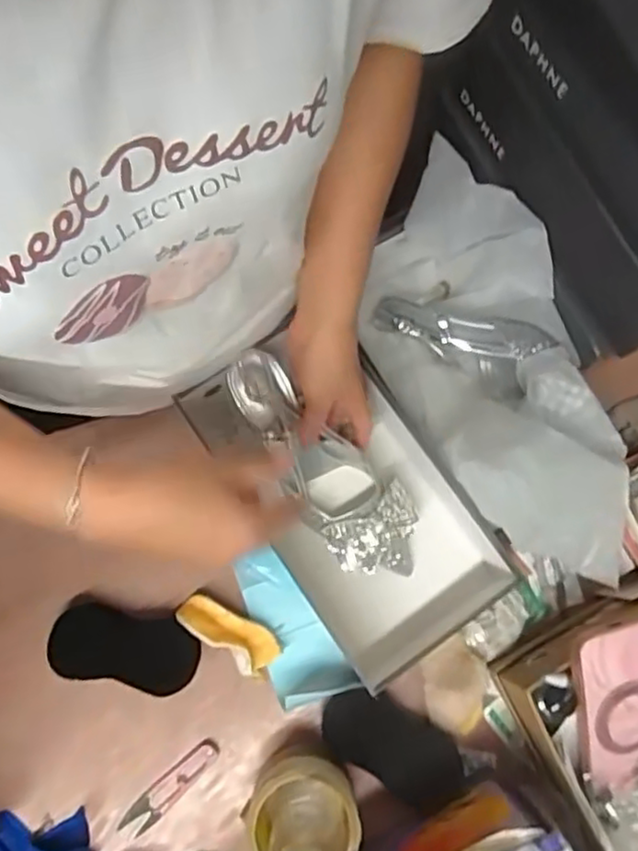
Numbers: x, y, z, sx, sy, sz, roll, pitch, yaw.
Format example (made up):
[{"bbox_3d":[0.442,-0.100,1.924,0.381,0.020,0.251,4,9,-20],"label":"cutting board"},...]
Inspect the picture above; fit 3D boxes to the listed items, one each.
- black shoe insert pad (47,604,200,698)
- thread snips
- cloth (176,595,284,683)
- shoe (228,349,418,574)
[{"bbox_3d":[-0.175,0.200,0.604,0.126,0.028,0.063,7,78,2],"label":"black shoe insert pad"},{"bbox_3d":[-0.129,0.314,0.586,0.024,0.009,0.101,44,81,9],"label":"thread snips"},{"bbox_3d":[-0.082,0.186,0.607,0.095,0.020,0.041,35,80,7],"label":"cloth"},{"bbox_3d":[0.003,0.037,0.603,0.082,0.053,0.234,-39,99,-8],"label":"shoe"}]

